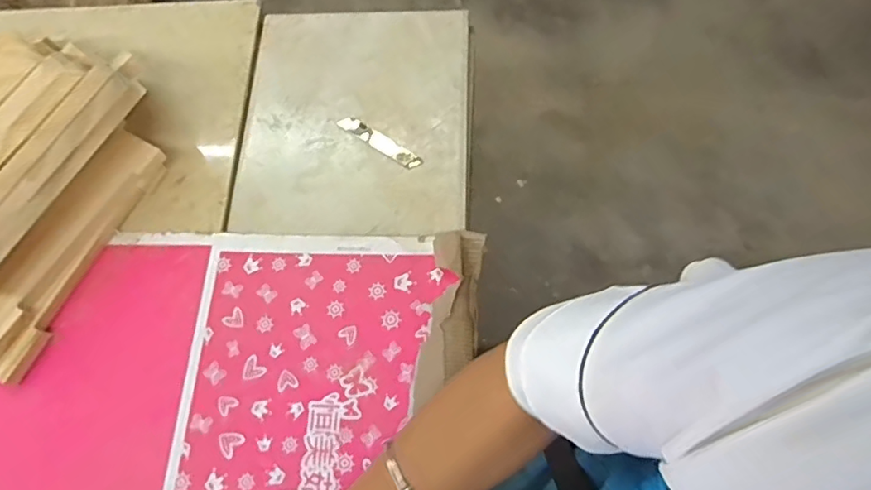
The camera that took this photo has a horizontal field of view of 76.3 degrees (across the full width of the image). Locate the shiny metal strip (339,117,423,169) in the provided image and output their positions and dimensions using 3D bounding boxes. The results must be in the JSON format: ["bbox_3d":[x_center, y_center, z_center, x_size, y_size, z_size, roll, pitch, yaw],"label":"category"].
[{"bbox_3d":[-0.060,-0.110,0.592,0.102,0.009,0.019,33,75,17],"label":"shiny metal strip"}]

